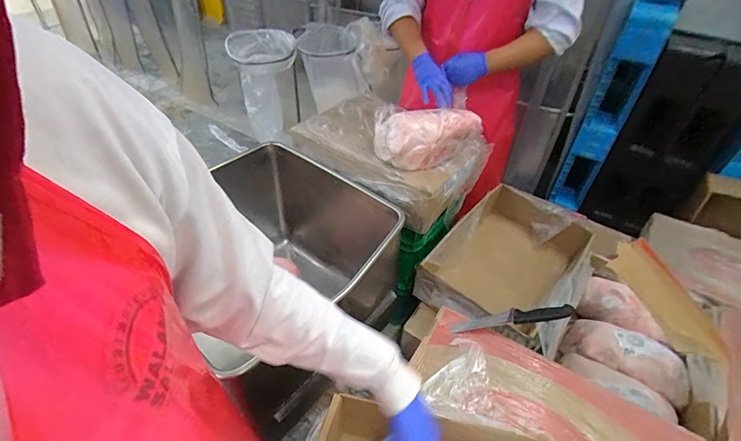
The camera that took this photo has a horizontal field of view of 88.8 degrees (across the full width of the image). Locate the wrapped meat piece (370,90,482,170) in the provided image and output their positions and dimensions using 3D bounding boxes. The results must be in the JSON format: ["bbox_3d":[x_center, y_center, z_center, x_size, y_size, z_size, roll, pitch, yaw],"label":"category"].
[{"bbox_3d":[0.176,-0.272,1.179,0.301,0.146,0.170,-11,45,-17],"label":"wrapped meat piece"}]

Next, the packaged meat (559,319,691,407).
[{"bbox_3d":[0.738,0.391,1.097,0.317,0.108,0.148,19,44,15],"label":"packaged meat"}]

